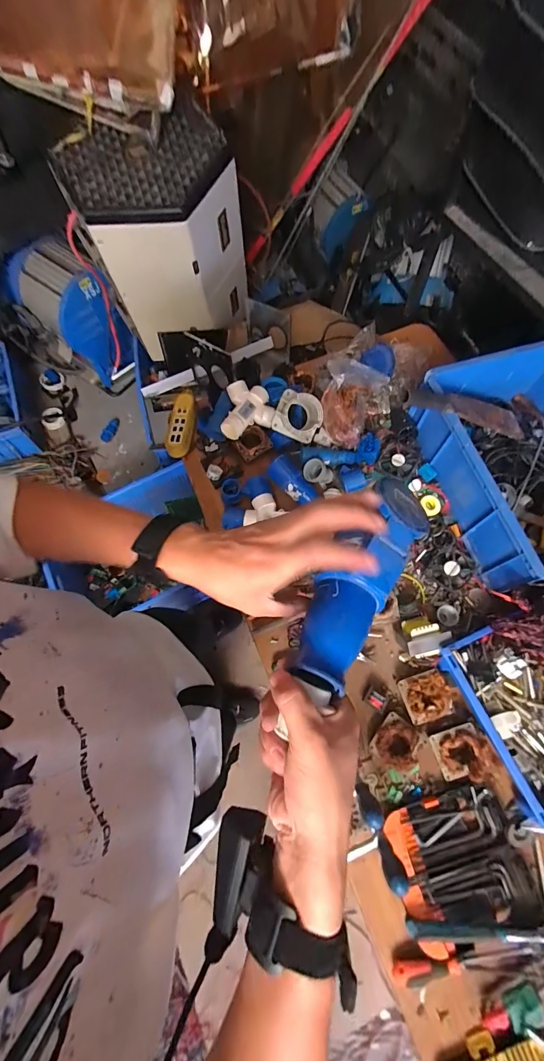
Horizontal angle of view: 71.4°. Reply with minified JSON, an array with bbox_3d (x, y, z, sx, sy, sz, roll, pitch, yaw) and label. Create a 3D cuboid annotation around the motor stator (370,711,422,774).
[{"bbox_3d":[0.231,0.396,0.709,0.079,0.048,0.084,34,73,13],"label":"motor stator"}]

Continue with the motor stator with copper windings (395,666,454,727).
[{"bbox_3d":[0.290,0.314,0.714,0.083,0.030,0.082,-17,70,-6],"label":"motor stator with copper windings"}]

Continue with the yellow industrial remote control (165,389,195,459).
[{"bbox_3d":[-0.236,-0.269,0.962,0.060,0.027,0.184,4,69,2],"label":"yellow industrial remote control"}]

